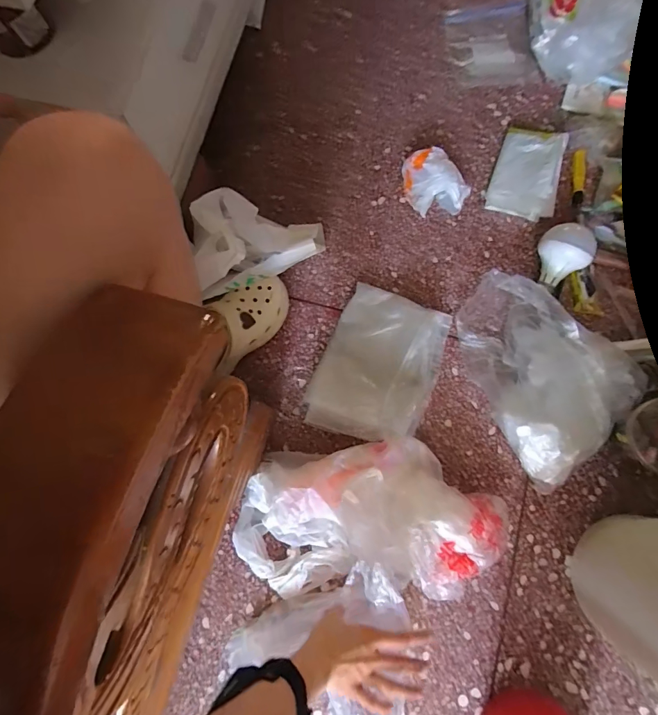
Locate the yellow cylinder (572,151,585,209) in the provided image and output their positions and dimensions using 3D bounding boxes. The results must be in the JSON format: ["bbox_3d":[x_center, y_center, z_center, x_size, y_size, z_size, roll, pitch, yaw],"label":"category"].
[{"bbox_3d":[0.489,-0.351,0.791,0.021,0.022,0.111,5,79,2],"label":"yellow cylinder"}]

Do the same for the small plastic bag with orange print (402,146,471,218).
[{"bbox_3d":[0.208,-0.344,0.792,0.112,0.053,0.118,-8,79,0],"label":"small plastic bag with orange print"}]

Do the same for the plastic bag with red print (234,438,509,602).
[{"bbox_3d":[0.062,0.256,0.636,0.405,0.111,0.227,-2,79,1],"label":"plastic bag with red print"}]

